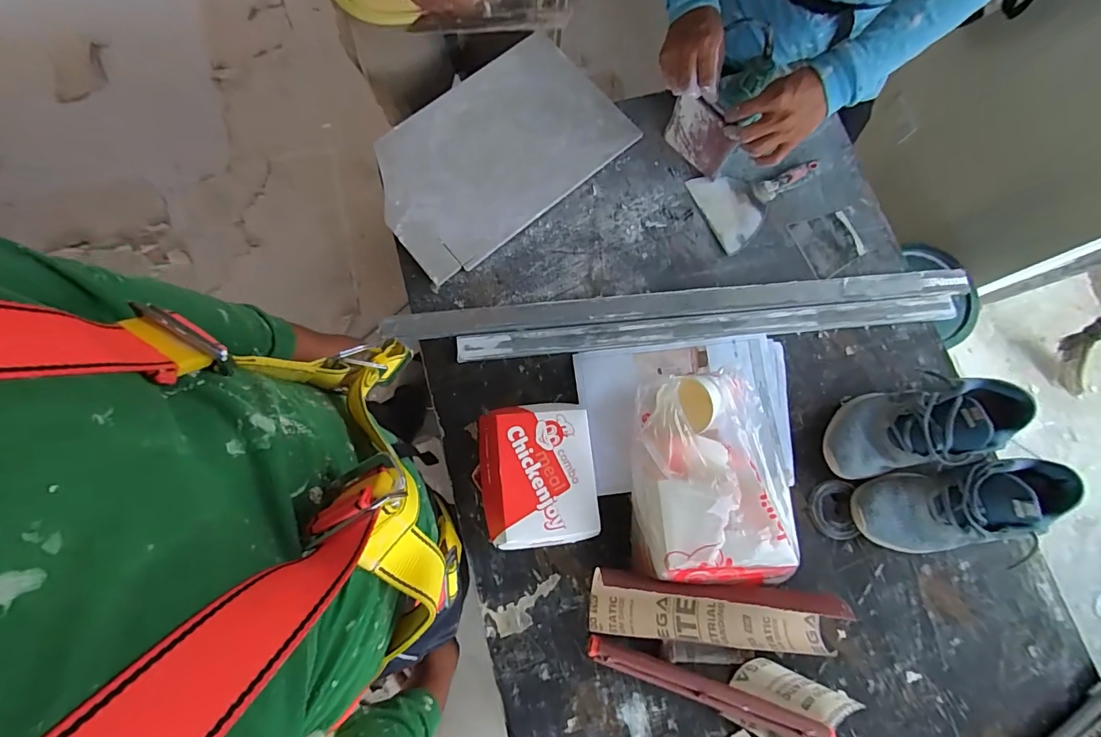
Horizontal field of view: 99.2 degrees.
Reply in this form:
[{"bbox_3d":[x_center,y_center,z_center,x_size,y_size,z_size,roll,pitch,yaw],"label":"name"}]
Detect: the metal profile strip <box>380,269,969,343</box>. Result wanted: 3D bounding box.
[{"bbox_3d":[0.196,-0.096,0.715,0.872,0.020,0.045,-5,78,-3],"label":"metal profile strip"}]

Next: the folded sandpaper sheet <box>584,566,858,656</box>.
[{"bbox_3d":[0.217,0.312,0.597,0.326,0.088,0.081,7,77,0],"label":"folded sandpaper sheet"}]

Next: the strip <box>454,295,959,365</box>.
[{"bbox_3d":[0.236,-0.063,0.710,0.745,0.016,0.041,-5,78,-3],"label":"strip"}]

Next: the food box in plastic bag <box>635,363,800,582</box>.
[{"bbox_3d":[0.196,0.133,0.592,0.178,0.161,0.243,-1,78,-2],"label":"food box in plastic bag"}]

